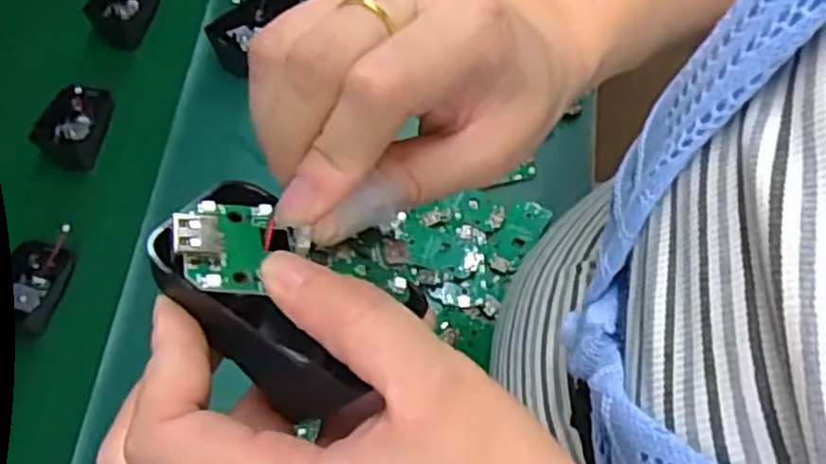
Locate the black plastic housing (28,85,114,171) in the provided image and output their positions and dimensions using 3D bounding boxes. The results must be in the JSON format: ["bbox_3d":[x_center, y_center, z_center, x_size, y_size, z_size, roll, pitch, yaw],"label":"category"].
[{"bbox_3d":[-0.275,-0.087,0.592,0.045,0.027,0.069,15,67,4],"label":"black plastic housing"}]

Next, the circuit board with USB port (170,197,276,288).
[{"bbox_3d":[-0.050,0.002,0.190,0.024,0.004,0.030,20,43,-25],"label":"circuit board with USB port"}]

